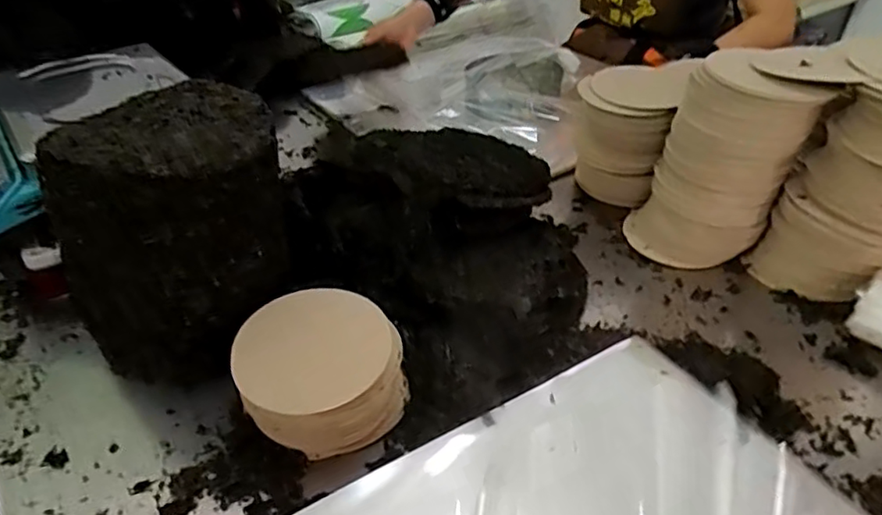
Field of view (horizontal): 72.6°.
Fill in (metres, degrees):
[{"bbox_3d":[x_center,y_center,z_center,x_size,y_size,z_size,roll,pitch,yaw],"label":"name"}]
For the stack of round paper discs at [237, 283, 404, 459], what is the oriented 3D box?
[{"bbox_3d":[-0.111,0.110,0.569,0.147,0.098,0.142,-12,39,-15],"label":"stack of round paper discs"}]

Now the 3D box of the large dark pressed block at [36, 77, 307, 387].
[{"bbox_3d":[-0.263,-0.017,0.618,0.212,0.247,0.211,-14,40,-17],"label":"large dark pressed block"}]

